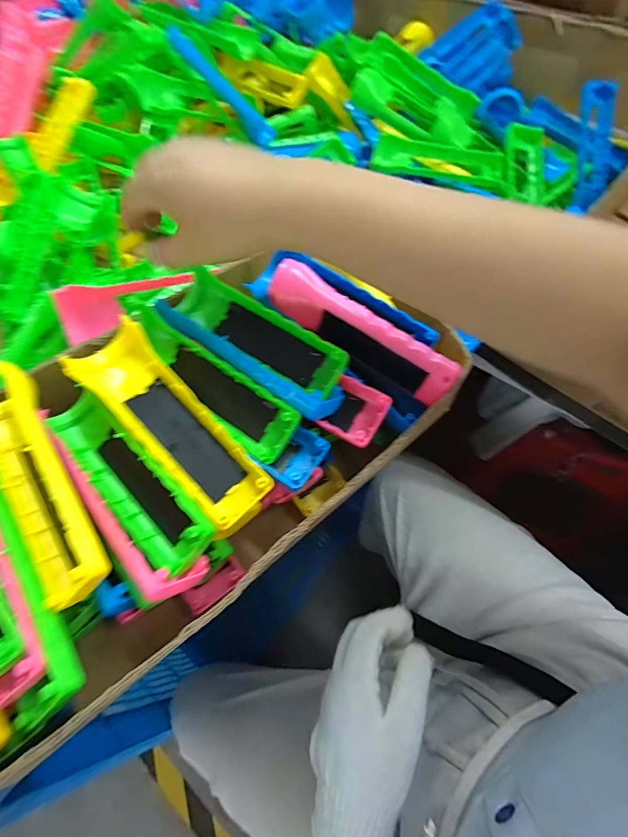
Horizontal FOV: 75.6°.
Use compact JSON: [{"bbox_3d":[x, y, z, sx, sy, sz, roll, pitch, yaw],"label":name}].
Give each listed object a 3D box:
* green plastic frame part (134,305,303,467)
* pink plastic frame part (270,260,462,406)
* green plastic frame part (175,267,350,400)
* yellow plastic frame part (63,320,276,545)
[{"bbox_3d":[-0.077,-0.029,0.289,0.152,0.022,0.043,38,103,12],"label":"green plastic frame part"},{"bbox_3d":[0.035,-0.065,0.309,0.153,0.029,0.032,33,65,5],"label":"pink plastic frame part"},{"bbox_3d":[-0.043,-0.063,0.304,0.147,0.022,0.040,33,96,21],"label":"green plastic frame part"},{"bbox_3d":[-0.091,0.005,0.262,0.047,0.020,0.151,-41,82,-20],"label":"yellow plastic frame part"}]

